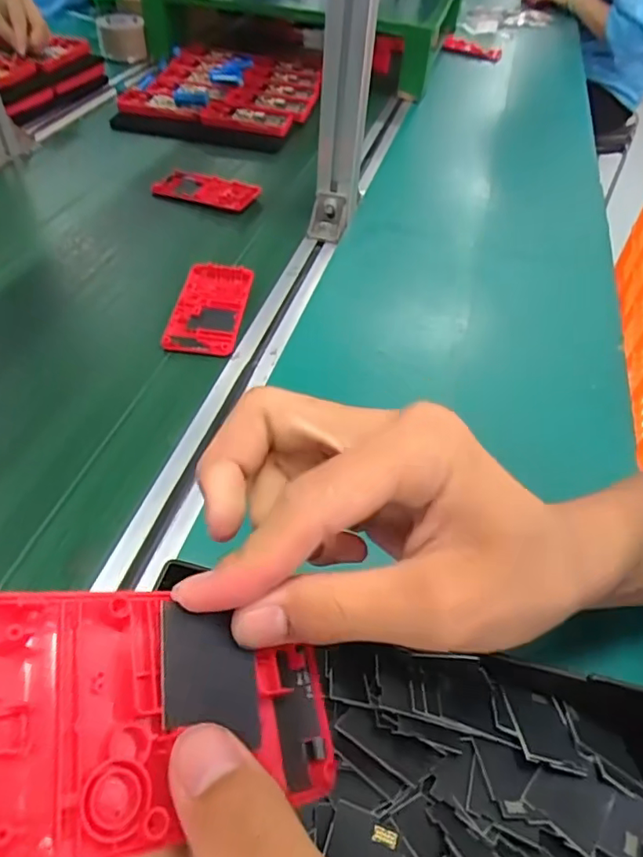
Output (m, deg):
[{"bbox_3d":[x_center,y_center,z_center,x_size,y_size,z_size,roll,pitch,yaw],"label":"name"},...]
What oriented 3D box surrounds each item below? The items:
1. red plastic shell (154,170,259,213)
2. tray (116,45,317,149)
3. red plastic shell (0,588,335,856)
[{"bbox_3d":[-0.138,-0.285,0.658,0.116,0.016,0.065,17,49,11],"label":"red plastic shell"},{"bbox_3d":[-0.147,-0.540,0.868,0.271,0.030,0.331,7,48,3],"label":"tray"},{"bbox_3d":[-0.048,0.072,0.142,0.119,0.011,0.061,11,51,-37],"label":"red plastic shell"}]

